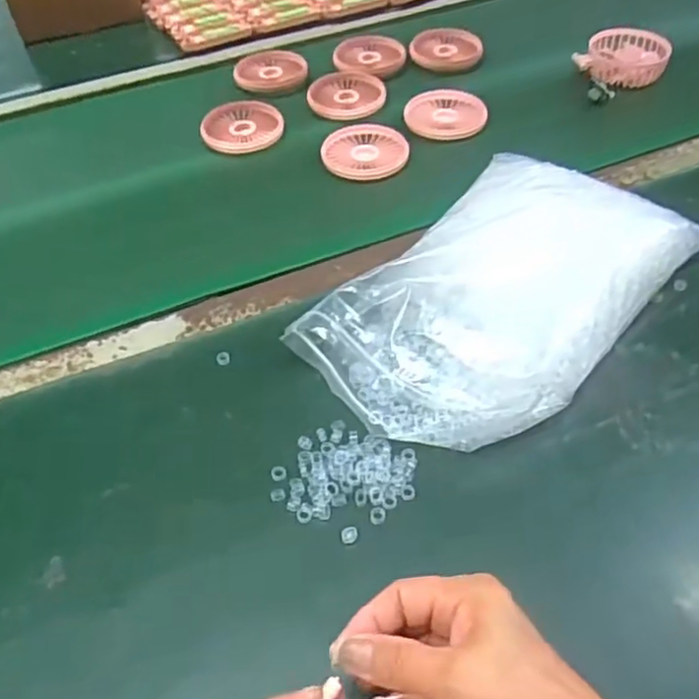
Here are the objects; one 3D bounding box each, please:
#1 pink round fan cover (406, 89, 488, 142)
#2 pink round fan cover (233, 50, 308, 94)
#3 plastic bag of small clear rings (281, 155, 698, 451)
[{"bbox_3d":[0.104,-0.256,0.718,0.084,0.018,0.072,-12,49,-8],"label":"pink round fan cover"},{"bbox_3d":[-0.095,-0.339,0.803,0.086,0.008,0.090,-1,48,1],"label":"pink round fan cover"},{"bbox_3d":[0.117,-0.047,0.498,0.178,0.068,0.293,32,57,27],"label":"plastic bag of small clear rings"}]

